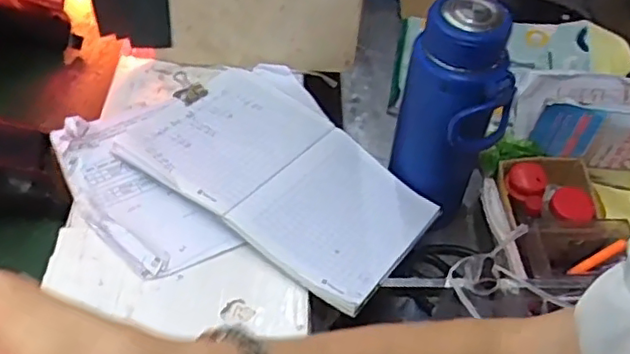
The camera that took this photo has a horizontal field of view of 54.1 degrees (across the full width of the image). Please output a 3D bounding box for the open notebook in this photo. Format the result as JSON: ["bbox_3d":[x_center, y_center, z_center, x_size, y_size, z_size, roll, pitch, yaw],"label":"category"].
[{"bbox_3d":[-0.034,-0.006,0.665,0.305,0.019,0.201,34,45,15],"label":"open notebook"}]

